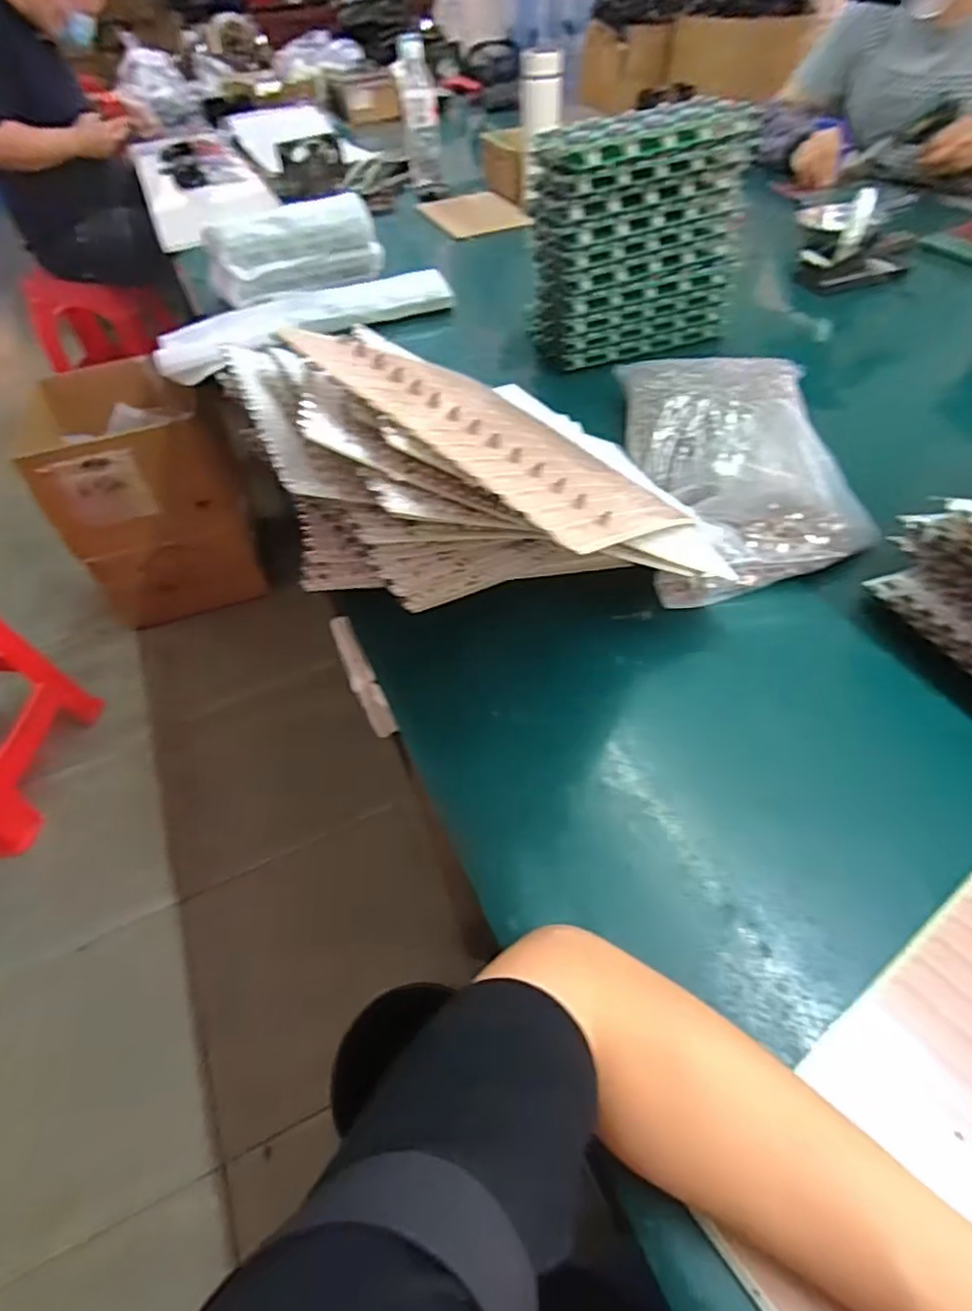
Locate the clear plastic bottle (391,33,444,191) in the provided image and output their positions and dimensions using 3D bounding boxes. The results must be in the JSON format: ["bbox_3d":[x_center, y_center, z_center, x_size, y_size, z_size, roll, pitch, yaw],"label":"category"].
[{"bbox_3d":[-0.139,-1.144,1.386,0.073,0.210,0.064,-8,48,-1],"label":"clear plastic bottle"}]

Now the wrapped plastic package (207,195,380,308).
[{"bbox_3d":[-0.303,-0.641,1.032,0.261,0.094,0.107,-24,50,-16],"label":"wrapped plastic package"}]

